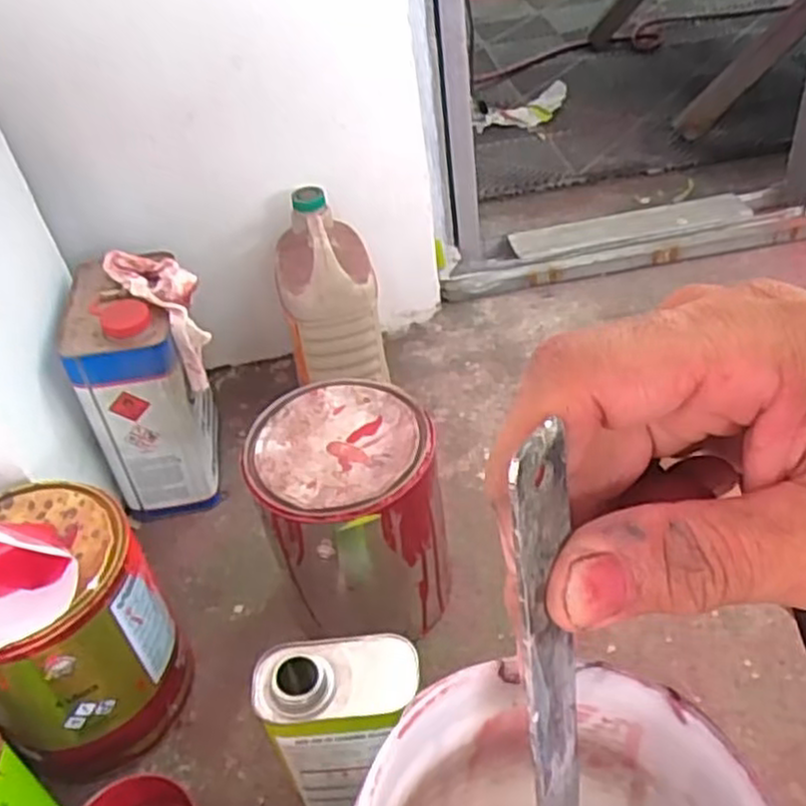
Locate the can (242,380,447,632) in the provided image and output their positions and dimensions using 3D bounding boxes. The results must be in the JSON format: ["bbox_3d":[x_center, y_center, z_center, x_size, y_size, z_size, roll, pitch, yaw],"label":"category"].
[{"bbox_3d":[-0.047,0.113,0.717,0.155,0.210,0.153,-4,42,4],"label":"can"}]

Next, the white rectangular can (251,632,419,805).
[{"bbox_3d":[-0.039,0.242,0.569,0.109,0.149,0.062,-7,42,3],"label":"white rectangular can"}]

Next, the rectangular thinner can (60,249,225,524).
[{"bbox_3d":[-0.273,-0.014,0.853,0.119,0.258,0.159,-11,42,-4],"label":"rectangular thinner can"}]

